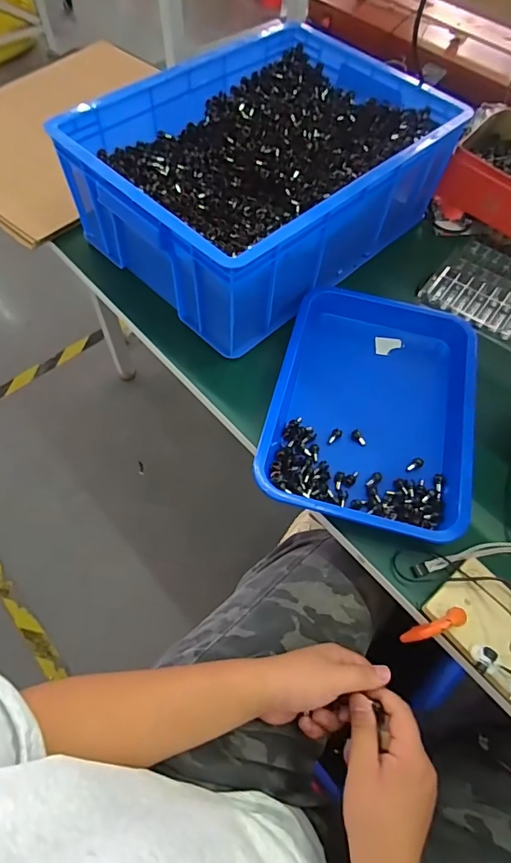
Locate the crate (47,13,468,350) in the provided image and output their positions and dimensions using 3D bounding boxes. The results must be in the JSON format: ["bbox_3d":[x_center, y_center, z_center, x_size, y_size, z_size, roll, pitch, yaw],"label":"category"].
[{"bbox_3d":[0.018,-0.377,0.676,0.346,0.149,0.476,40,67,18],"label":"crate"}]

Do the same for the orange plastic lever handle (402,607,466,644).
[{"bbox_3d":[0.174,0.195,0.459,0.066,0.029,0.017,-34,63,21],"label":"orange plastic lever handle"}]

